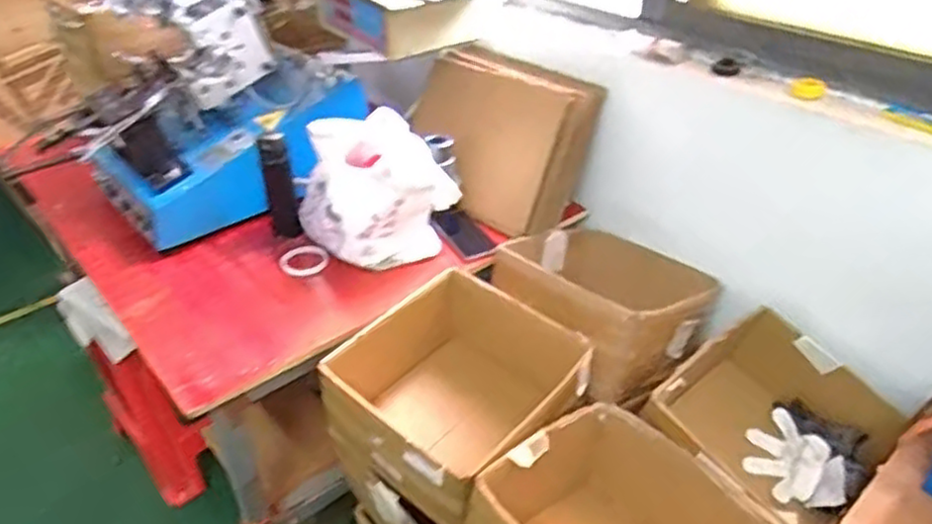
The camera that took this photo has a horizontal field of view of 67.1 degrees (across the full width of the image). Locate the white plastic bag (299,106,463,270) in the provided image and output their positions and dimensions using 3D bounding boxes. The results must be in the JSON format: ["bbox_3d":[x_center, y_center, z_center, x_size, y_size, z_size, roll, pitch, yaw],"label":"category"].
[{"bbox_3d":[-0.166,-0.135,1.346,0.244,0.240,0.205,-23,40,-28],"label":"white plastic bag"}]

